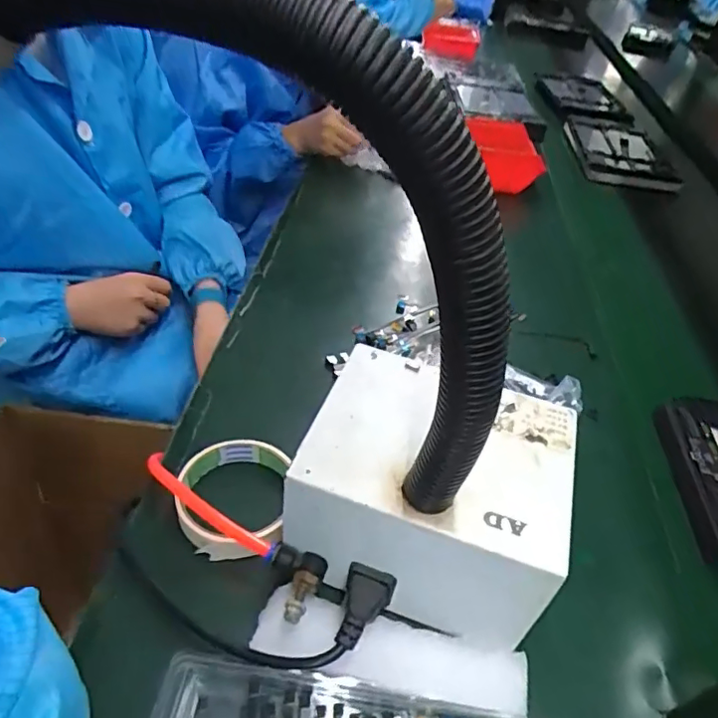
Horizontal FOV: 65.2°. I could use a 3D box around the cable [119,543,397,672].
[{"bbox_3d":[-0.066,0.148,0.334,0.173,0.022,0.067,-5,44,7],"label":"cable"}]

